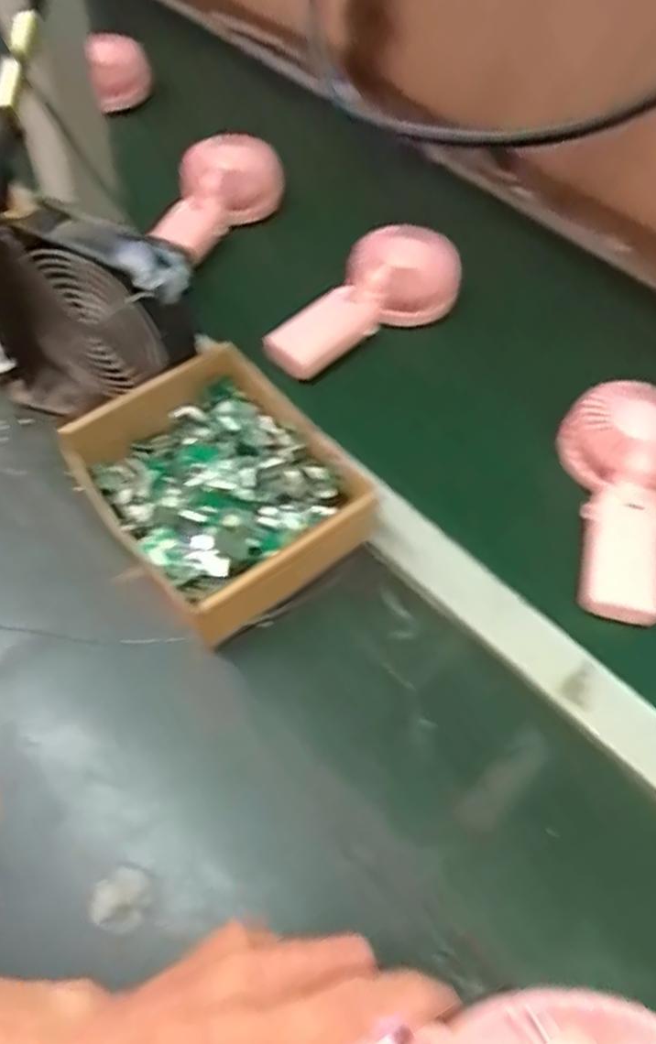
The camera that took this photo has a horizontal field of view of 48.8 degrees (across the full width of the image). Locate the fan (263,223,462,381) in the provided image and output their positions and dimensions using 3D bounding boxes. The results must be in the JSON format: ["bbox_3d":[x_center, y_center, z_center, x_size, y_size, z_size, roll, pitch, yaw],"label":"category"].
[{"bbox_3d":[0.031,-0.191,0.606,0.202,0.043,0.075,-30,64,-22],"label":"fan"}]

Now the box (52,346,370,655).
[{"bbox_3d":[-0.072,-0.021,0.476,0.143,0.058,0.171,-35,67,-24],"label":"box"}]

